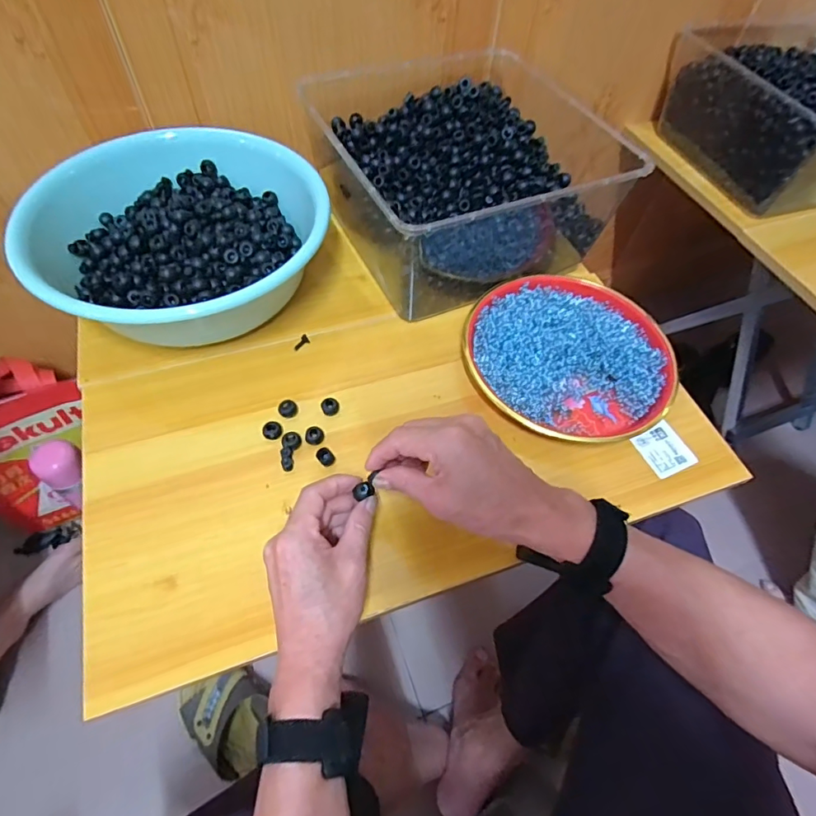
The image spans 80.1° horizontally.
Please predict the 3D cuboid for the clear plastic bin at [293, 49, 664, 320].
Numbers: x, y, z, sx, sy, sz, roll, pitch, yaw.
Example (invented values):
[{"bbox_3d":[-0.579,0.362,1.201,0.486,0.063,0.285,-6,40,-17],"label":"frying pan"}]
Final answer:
[{"bbox_3d":[0.058,-0.286,0.594,0.302,0.124,0.311,-21,61,-16],"label":"clear plastic bin"}]

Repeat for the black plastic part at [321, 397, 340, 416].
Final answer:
[{"bbox_3d":[-0.078,-0.002,0.489,0.017,0.015,0.015,-6,58,-7],"label":"black plastic part"}]

